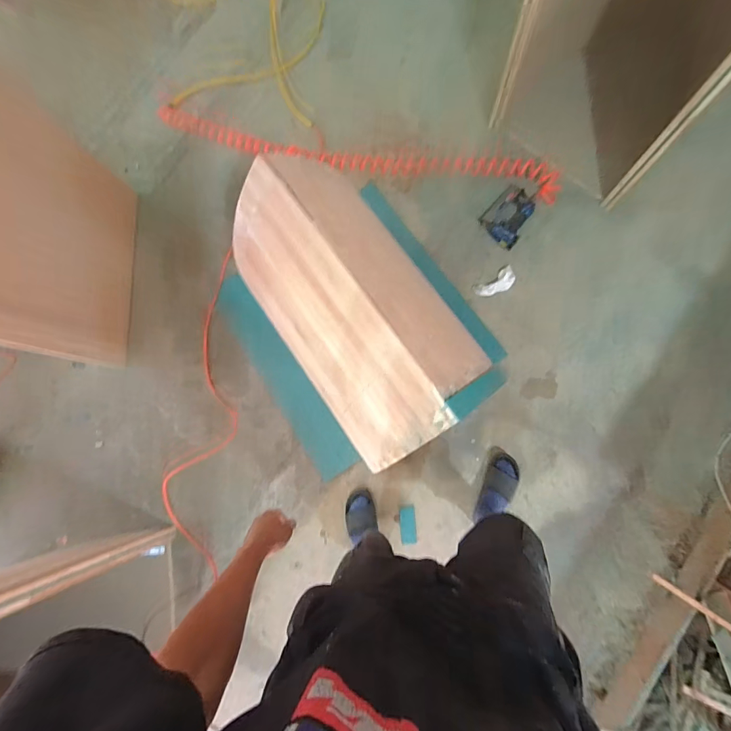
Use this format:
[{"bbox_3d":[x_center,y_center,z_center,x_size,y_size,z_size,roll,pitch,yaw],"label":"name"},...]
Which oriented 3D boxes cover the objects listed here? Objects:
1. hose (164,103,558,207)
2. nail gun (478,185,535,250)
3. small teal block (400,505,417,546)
[{"bbox_3d":[-0.055,-0.911,1.621,1.740,0.053,0.188,12,82,6],"label":"hose"},{"bbox_3d":[0.586,-0.625,1.583,0.179,0.065,0.256,32,84,8],"label":"nail gun"},{"bbox_3d":[0.155,0.578,1.398,0.056,0.014,0.129,-4,81,3],"label":"small teal block"}]

